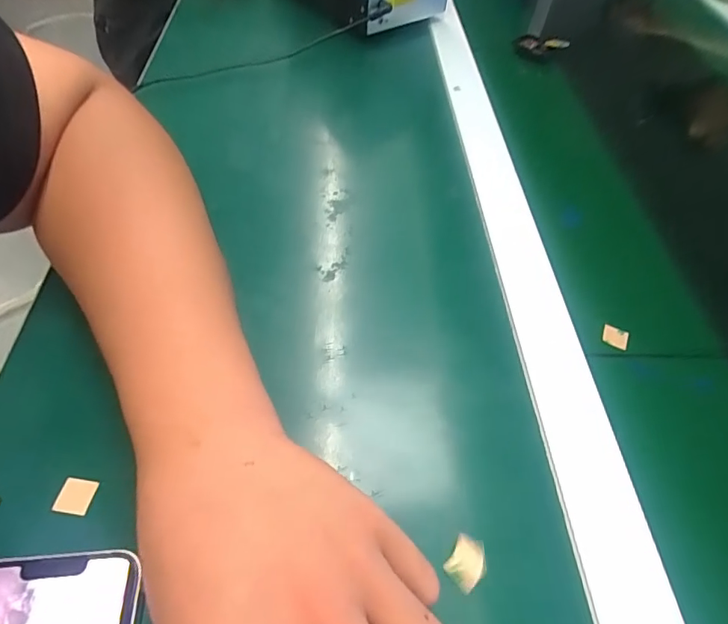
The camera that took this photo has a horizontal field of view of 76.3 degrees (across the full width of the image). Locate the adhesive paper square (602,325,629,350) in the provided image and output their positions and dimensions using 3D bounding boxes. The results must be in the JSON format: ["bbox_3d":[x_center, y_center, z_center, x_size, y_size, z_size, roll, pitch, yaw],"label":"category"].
[{"bbox_3d":[0.164,0.016,0.303,0.016,0.004,0.014,21,65,2],"label":"adhesive paper square"}]

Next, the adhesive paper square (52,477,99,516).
[{"bbox_3d":[-0.136,0.087,0.218,0.015,0.004,0.015,8,53,1],"label":"adhesive paper square"}]

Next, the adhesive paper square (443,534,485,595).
[{"bbox_3d":[0.047,0.113,0.208,0.016,0.007,0.019,29,57,16],"label":"adhesive paper square"}]

